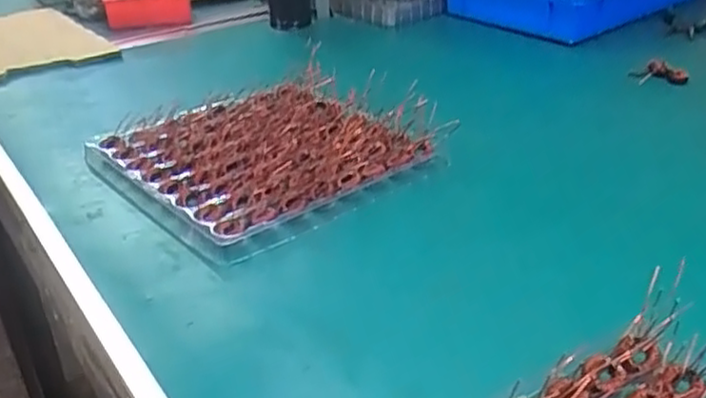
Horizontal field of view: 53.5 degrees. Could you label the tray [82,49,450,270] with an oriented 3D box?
[{"bbox_3d":[-0.087,-0.059,0.755,0.317,0.035,0.285,-22,37,-35],"label":"tray"}]

